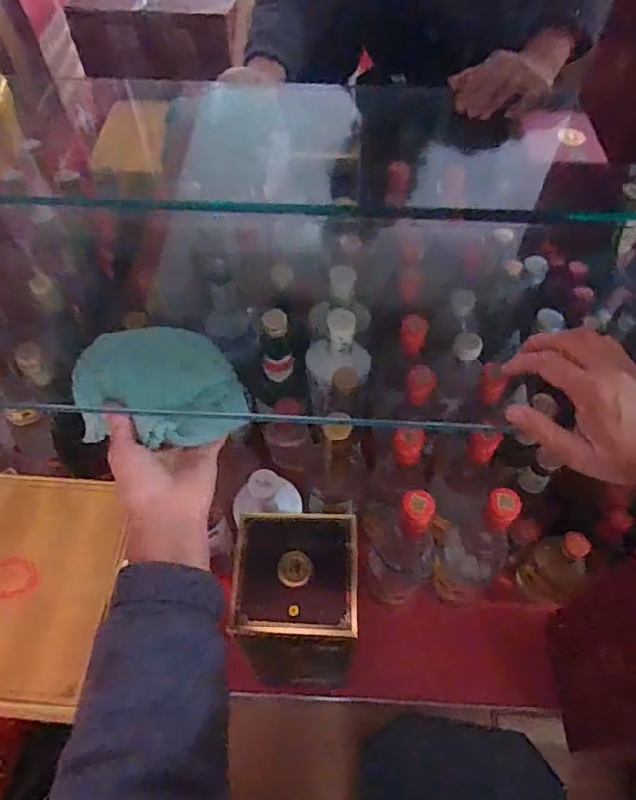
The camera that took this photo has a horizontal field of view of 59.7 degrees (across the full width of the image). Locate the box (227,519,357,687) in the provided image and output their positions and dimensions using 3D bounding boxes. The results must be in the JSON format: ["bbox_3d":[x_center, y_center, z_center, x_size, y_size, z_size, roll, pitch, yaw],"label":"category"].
[{"bbox_3d":[-0.018,0.220,0.585,0.119,0.287,0.120,2,57,1],"label":"box"}]

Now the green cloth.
[{"bbox_3d":[-0.131,-0.012,0.451,0.124,0.031,0.106,-17,59,-11],"label":"green cloth"}]

